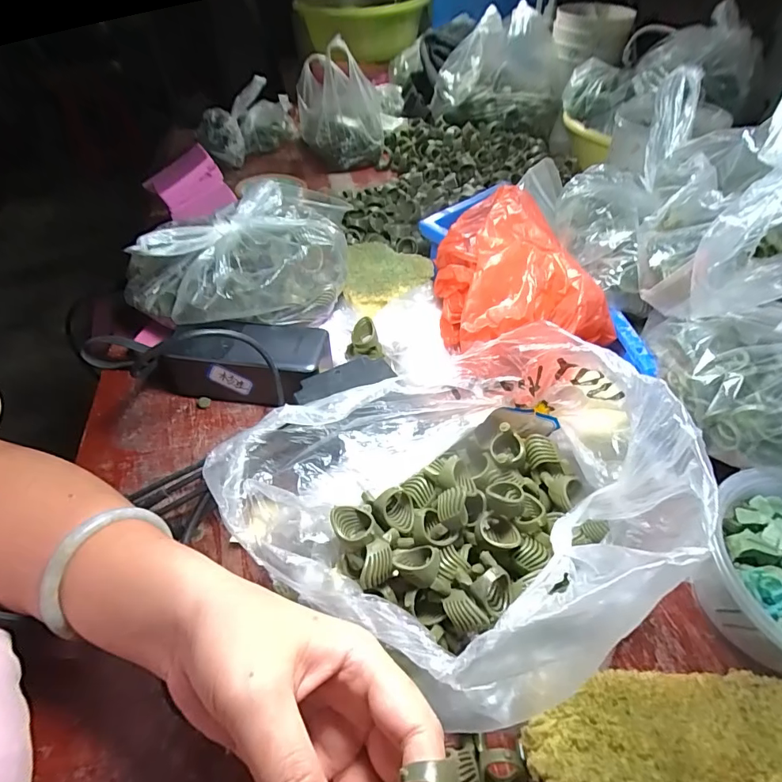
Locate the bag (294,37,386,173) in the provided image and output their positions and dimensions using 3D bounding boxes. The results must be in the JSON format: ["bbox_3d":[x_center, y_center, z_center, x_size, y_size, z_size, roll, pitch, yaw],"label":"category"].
[{"bbox_3d":[-0.075,-0.414,0.654,0.114,0.129,0.102,-13,48,-9],"label":"bag"}]

